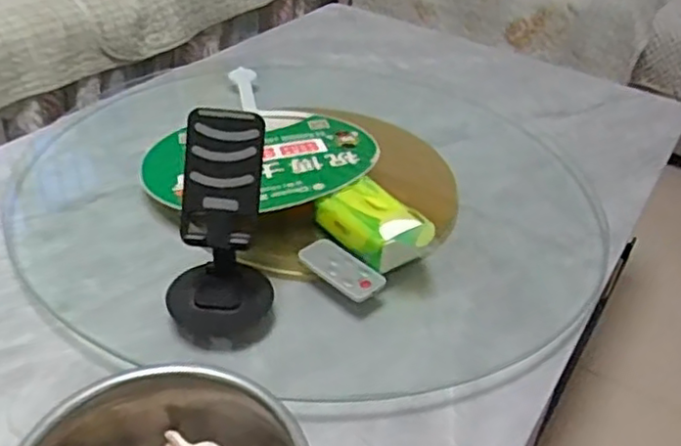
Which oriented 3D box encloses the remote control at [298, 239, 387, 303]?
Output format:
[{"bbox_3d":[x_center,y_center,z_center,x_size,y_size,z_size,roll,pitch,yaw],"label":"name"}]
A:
[{"bbox_3d":[0.000,0.044,0.645,0.084,0.013,0.039,32,44,31],"label":"remote control"}]

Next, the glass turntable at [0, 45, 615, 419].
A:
[{"bbox_3d":[-0.007,-0.065,0.838,0.666,0.040,0.705,2,36,-2],"label":"glass turntable"}]

